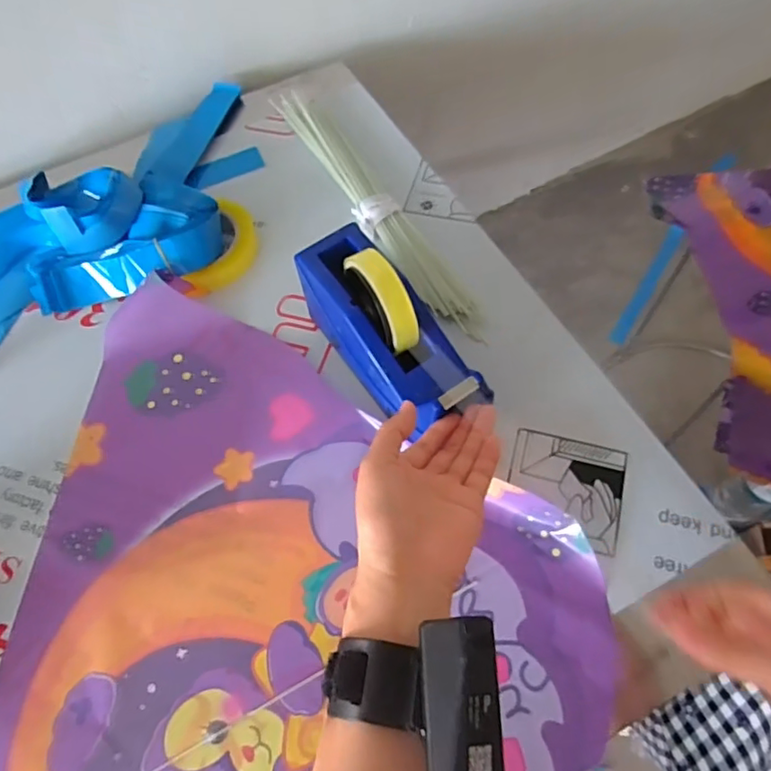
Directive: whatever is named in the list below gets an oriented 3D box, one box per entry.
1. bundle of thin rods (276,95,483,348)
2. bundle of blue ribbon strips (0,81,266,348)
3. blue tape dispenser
[{"bbox_3d":[-0.018,-0.205,0.626,0.044,0.018,0.410,-27,64,-10],"label":"bundle of thin rods"},{"bbox_3d":[-0.350,-0.172,0.613,0.511,0.044,0.268,-30,65,-12],"label":"bundle of blue ribbon strips"},{"bbox_3d":[0.001,-0.042,0.475,0.066,0.124,0.196,-30,65,-12],"label":"blue tape dispenser"}]

